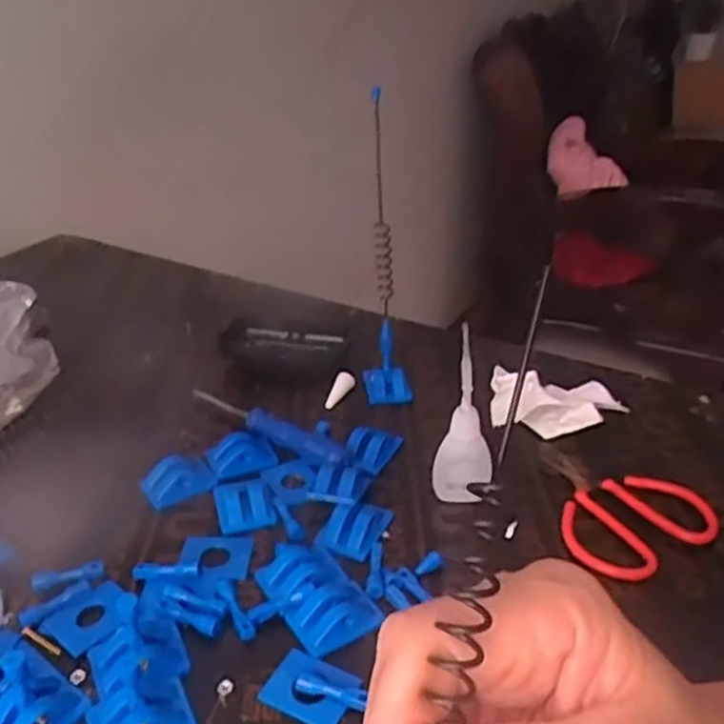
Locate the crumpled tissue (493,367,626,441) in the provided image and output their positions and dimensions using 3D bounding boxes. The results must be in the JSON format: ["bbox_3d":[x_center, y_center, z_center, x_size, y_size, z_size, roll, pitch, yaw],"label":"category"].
[{"bbox_3d":[0.141,0.027,0.545,0.090,0.034,0.057,5,30,10],"label":"crumpled tissue"}]

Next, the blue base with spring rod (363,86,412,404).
[{"bbox_3d":[0.019,-0.077,0.551,0.033,0.217,0.059,0,30,2],"label":"blue base with spring rod"}]

